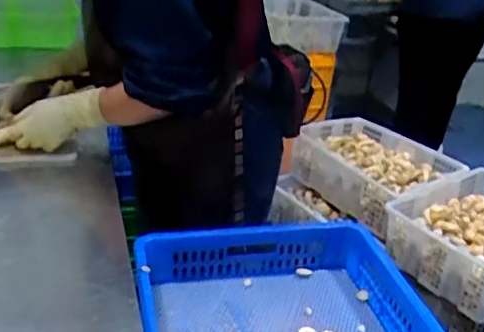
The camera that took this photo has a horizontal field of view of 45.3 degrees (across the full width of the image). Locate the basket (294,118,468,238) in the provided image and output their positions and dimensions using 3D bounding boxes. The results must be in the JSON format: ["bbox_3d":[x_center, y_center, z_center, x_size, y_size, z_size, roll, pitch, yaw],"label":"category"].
[{"bbox_3d":[0.409,0.010,1.844,0.391,0.166,0.463,-13,33,-33],"label":"basket"}]

